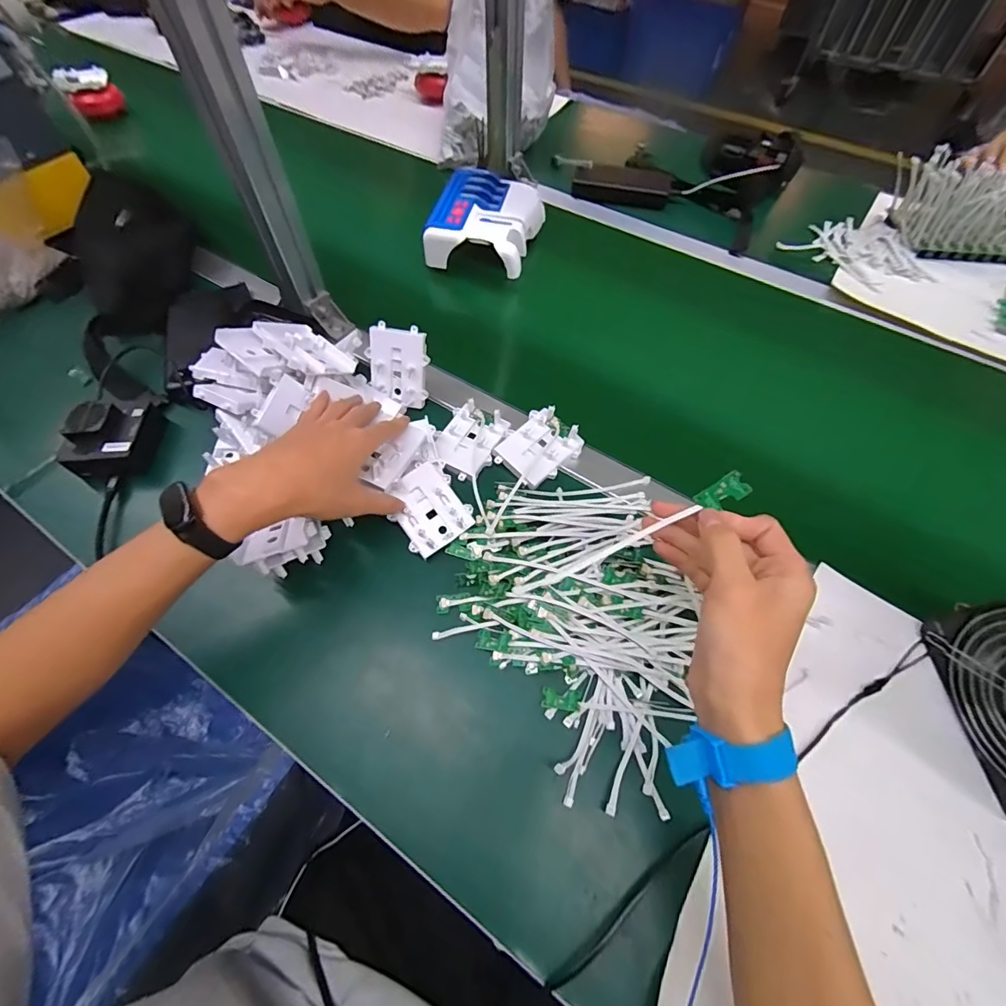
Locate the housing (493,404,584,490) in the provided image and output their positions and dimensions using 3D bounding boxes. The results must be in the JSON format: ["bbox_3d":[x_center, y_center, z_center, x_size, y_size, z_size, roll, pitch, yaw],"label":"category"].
[{"bbox_3d":[0.037,-0.059,0.493,0.065,0.021,0.081,37,66,18],"label":"housing"}]

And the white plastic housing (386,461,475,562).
[{"bbox_3d":[-0.072,0.005,0.444,0.066,0.018,0.076,-34,69,-16],"label":"white plastic housing"}]

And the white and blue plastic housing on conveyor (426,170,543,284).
[{"bbox_3d":[-0.022,-0.398,0.649,0.135,0.043,0.165,14,61,7],"label":"white and blue plastic housing on conveyor"}]

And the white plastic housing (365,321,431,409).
[{"bbox_3d":[-0.118,-0.154,0.517,0.067,0.083,0.015,12,26,4],"label":"white plastic housing"}]

